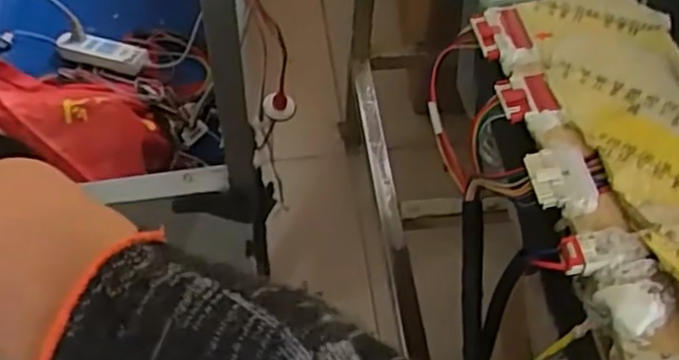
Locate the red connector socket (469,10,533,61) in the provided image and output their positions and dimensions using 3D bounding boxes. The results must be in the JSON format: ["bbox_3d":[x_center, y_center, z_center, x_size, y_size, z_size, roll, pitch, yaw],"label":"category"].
[{"bbox_3d":[0.083,-0.076,0.362,0.024,0.007,0.033,-3,55,-4],"label":"red connector socket"}]

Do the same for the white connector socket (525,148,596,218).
[{"bbox_3d":[0.096,0.001,0.302,0.024,0.008,0.032,-7,55,-6],"label":"white connector socket"}]

